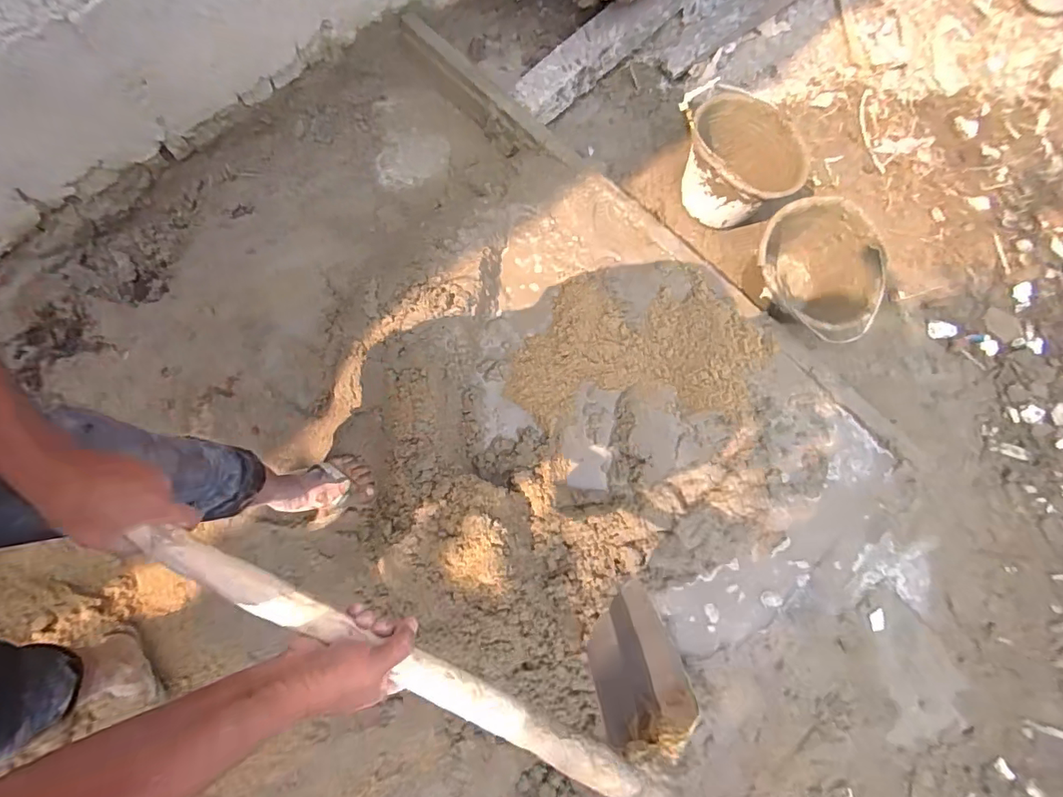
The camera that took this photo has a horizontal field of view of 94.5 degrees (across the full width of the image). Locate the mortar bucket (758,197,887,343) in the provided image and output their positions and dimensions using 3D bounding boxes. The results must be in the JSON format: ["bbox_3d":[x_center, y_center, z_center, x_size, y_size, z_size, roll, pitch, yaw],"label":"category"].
[{"bbox_3d":[0.663,-0.282,1.185,0.266,0.226,0.300,-44,83,-10],"label":"mortar bucket"}]

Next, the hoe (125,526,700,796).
[{"bbox_3d":[-0.104,0.261,0.566,0.615,0.214,0.177,22,77,-14],"label":"hoe"}]

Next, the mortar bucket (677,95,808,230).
[{"bbox_3d":[0.529,-0.596,1.242,0.296,0.165,0.277,0,77,-2],"label":"mortar bucket"}]

